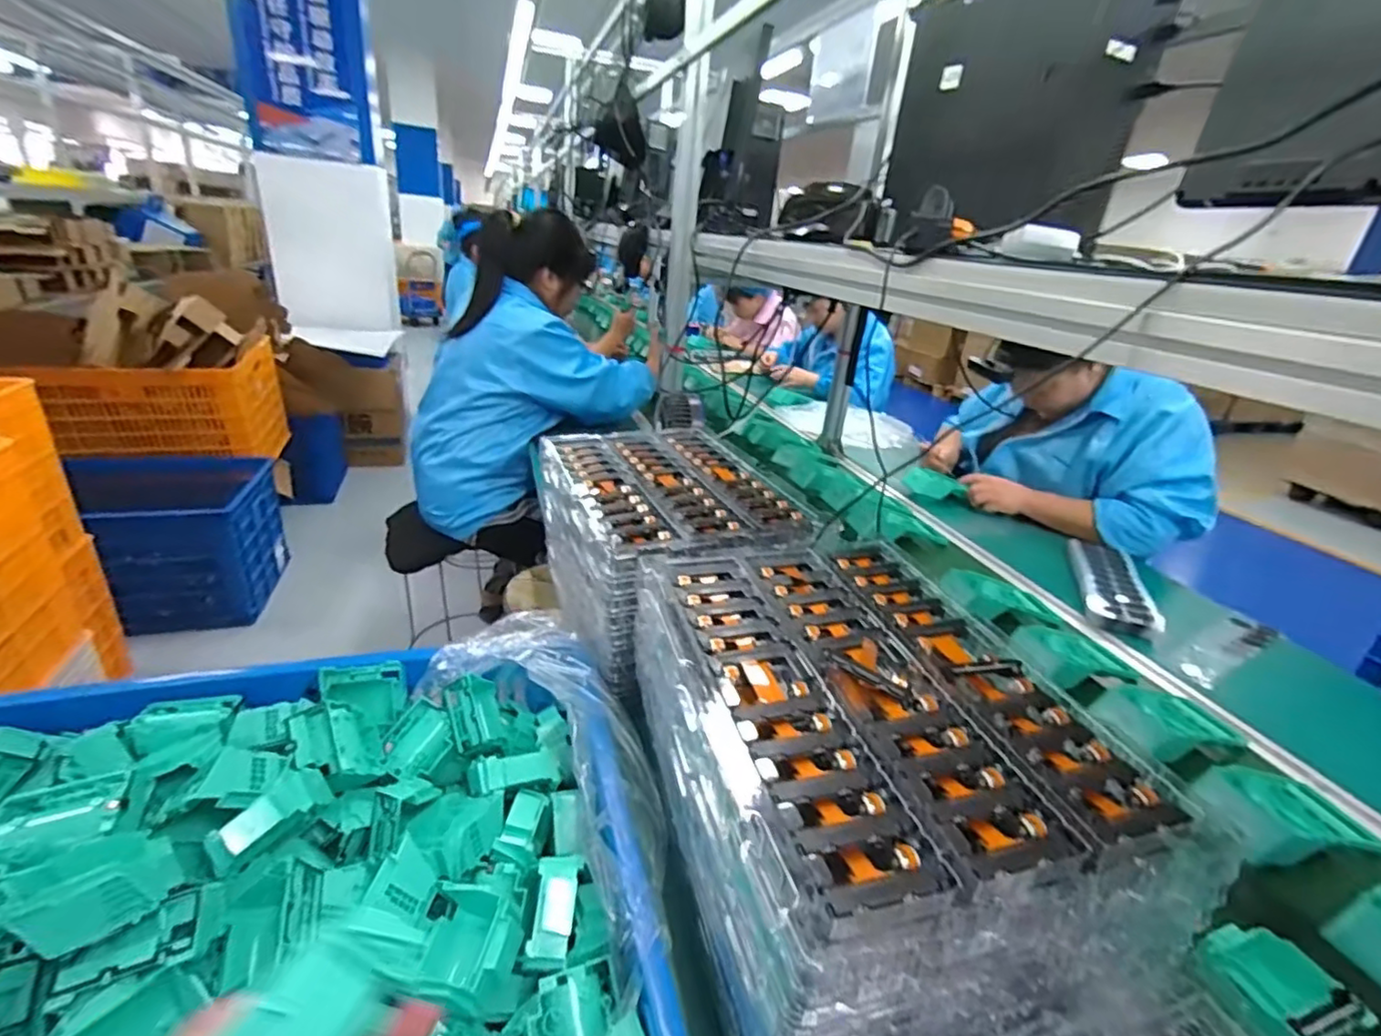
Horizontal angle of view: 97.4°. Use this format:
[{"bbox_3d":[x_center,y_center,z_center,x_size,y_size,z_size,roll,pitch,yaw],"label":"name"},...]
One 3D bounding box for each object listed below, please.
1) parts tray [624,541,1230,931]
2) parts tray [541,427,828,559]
[{"bbox_3d":[0.131,0.113,0.468,0.267,0.022,0.364,-2,26,-14],"label":"parts tray"},{"bbox_3d":[-0.024,-0.046,0.781,0.264,0.016,0.378,-5,27,-20],"label":"parts tray"}]

